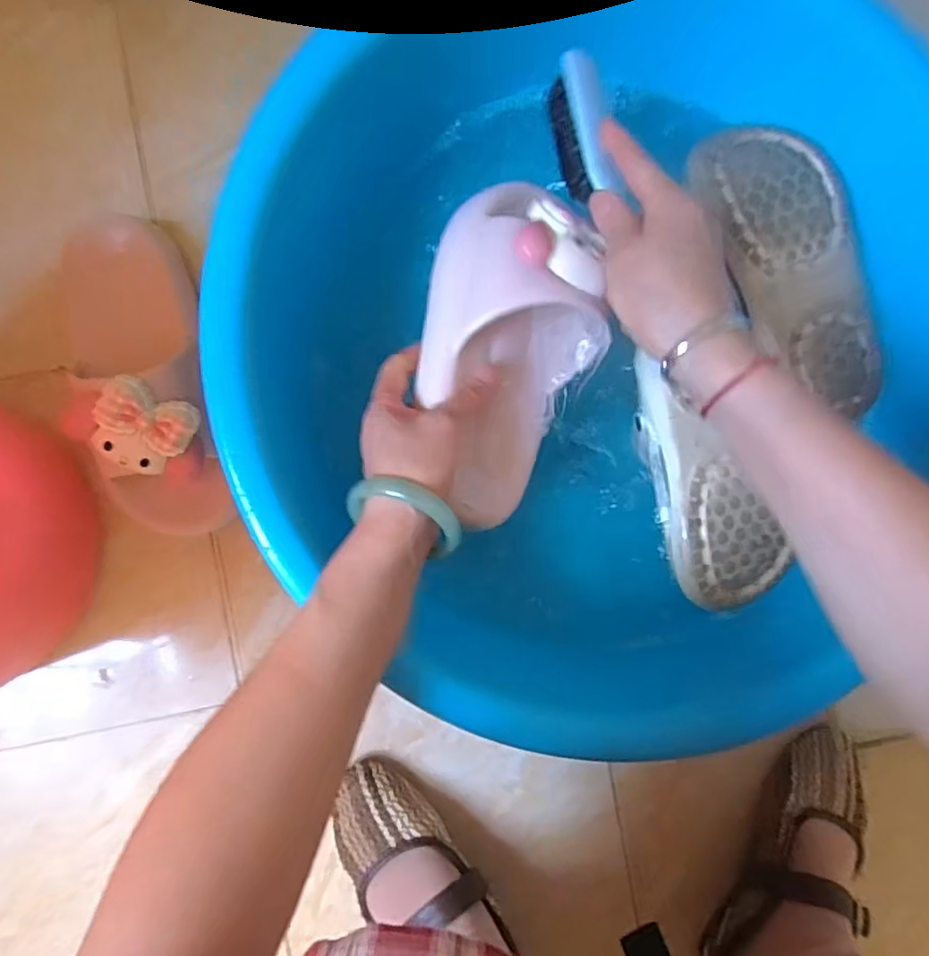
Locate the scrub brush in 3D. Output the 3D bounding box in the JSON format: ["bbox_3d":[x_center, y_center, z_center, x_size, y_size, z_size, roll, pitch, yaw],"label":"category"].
[{"bbox_3d":[0.071,-0.210,0.348,0.030,0.023,0.087,-9,89,-3],"label":"scrub brush"}]

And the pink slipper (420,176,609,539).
[{"bbox_3d":[0.027,-0.080,0.381,0.113,0.063,0.216,13,89,-3],"label":"pink slipper"}]

